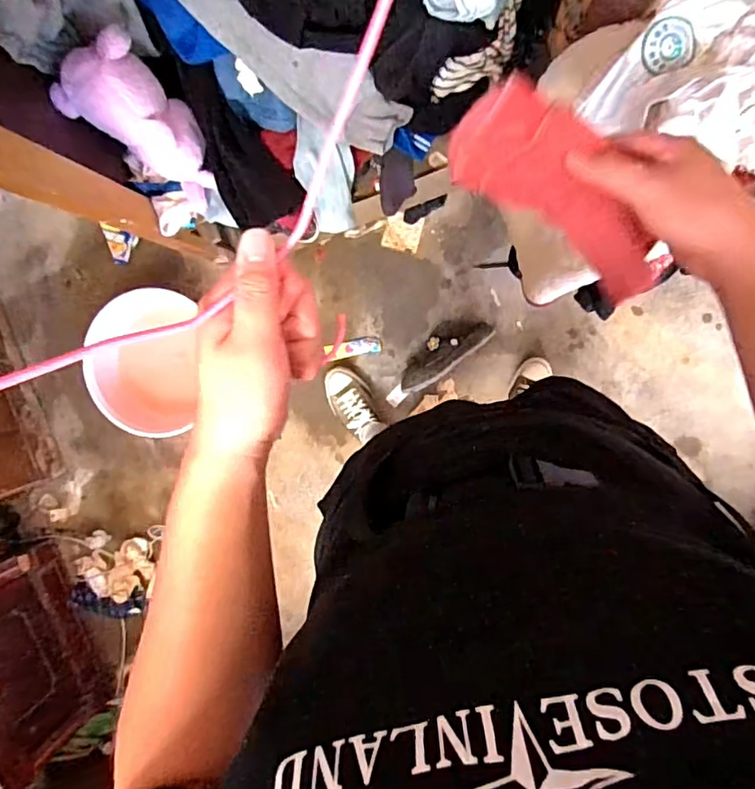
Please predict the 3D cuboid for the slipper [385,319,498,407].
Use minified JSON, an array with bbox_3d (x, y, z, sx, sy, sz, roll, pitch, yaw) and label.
[{"bbox_3d":[0.141,-0.092,1.425,0.319,0.091,0.103,-39,91,7],"label":"slipper"}]

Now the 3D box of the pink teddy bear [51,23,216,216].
[{"bbox_3d":[-0.366,-0.421,0.896,0.130,0.273,0.080,-13,59,22],"label":"pink teddy bear"}]

